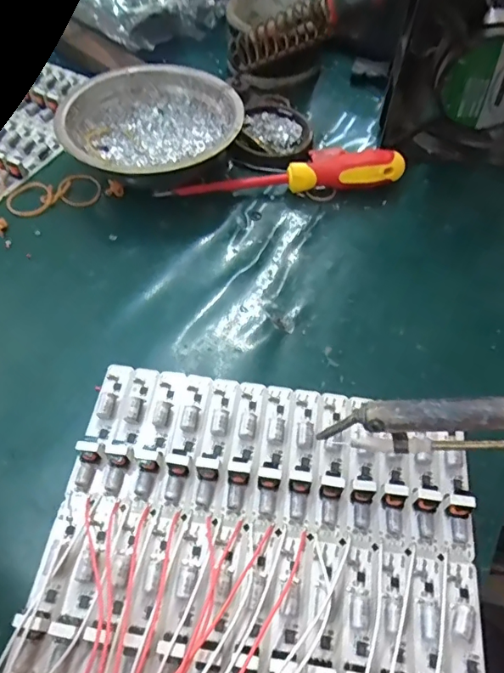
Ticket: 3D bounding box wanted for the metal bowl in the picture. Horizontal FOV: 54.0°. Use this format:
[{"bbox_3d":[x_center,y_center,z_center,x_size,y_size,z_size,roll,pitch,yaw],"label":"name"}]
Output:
[{"bbox_3d":[-0.075,-0.153,0.371,0.127,0.039,0.127,1,57,-2],"label":"metal bowl"}]

